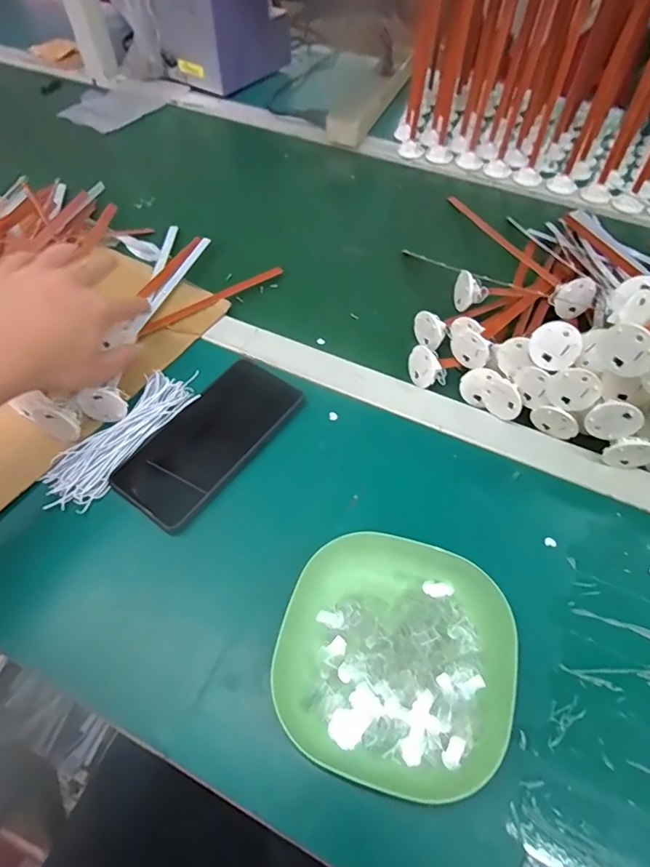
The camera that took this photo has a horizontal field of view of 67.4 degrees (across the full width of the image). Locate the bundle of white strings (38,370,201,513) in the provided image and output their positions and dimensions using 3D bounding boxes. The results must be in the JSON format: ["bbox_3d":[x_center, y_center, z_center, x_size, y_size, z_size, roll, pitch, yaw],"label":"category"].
[{"bbox_3d":[-0.171,0.001,0.416,0.051,0.013,0.150,30,60,18],"label":"bundle of white strings"}]

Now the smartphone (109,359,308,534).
[{"bbox_3d":[-0.097,0.003,0.413,0.077,0.008,0.160,34,66,17],"label":"smartphone"}]

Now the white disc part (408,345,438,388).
[{"bbox_3d":[0.090,-0.062,0.456,0.008,0.032,0.034,-13,53,-41],"label":"white disc part"}]

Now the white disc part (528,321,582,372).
[{"bbox_3d":[0.187,-0.071,0.397,0.038,0.038,0.004,39,34,12],"label":"white disc part"}]

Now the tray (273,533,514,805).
[{"bbox_3d":[0.044,0.142,0.313,0.136,0.032,0.139,12,56,7],"label":"tray"}]

